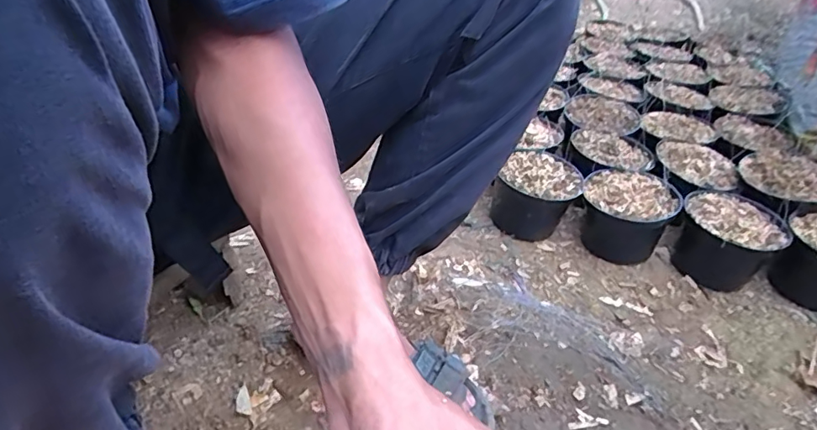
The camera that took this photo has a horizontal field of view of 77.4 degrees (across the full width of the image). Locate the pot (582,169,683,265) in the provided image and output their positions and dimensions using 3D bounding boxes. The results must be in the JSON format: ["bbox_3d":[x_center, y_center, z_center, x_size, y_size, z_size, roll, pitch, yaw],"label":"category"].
[{"bbox_3d":[0.351,0.005,0.843,0.135,0.115,0.129,3,39,-2],"label":"pot"}]

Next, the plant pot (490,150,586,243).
[{"bbox_3d":[0.215,-0.028,0.871,0.132,0.106,0.134,3,39,-2],"label":"plant pot"}]

